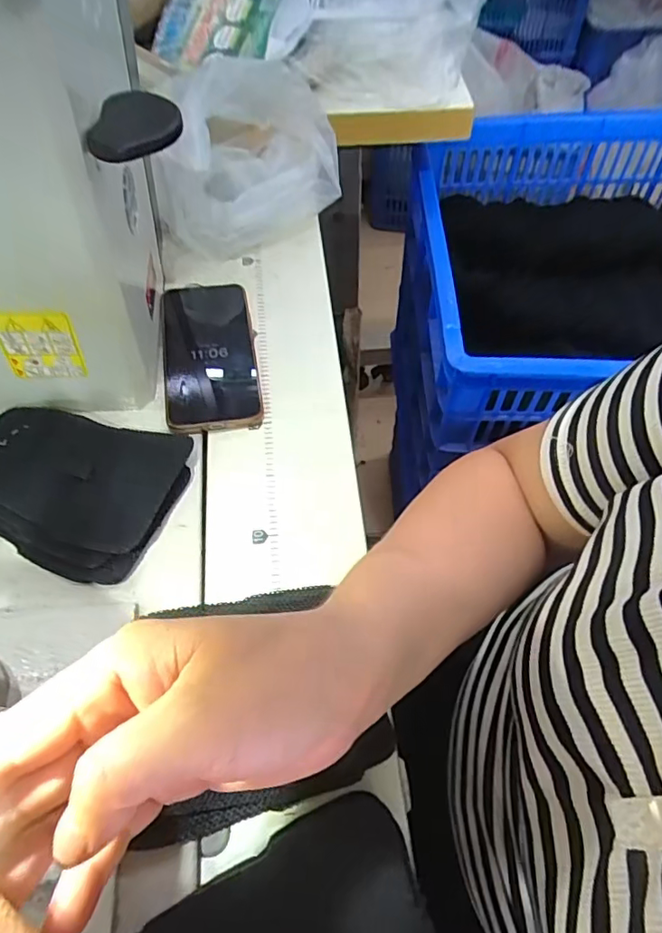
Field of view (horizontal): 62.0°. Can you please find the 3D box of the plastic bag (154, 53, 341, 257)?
[{"bbox_3d":[-0.070,-0.297,0.532,0.152,0.135,0.167,3,59,4],"label":"plastic bag"}]

